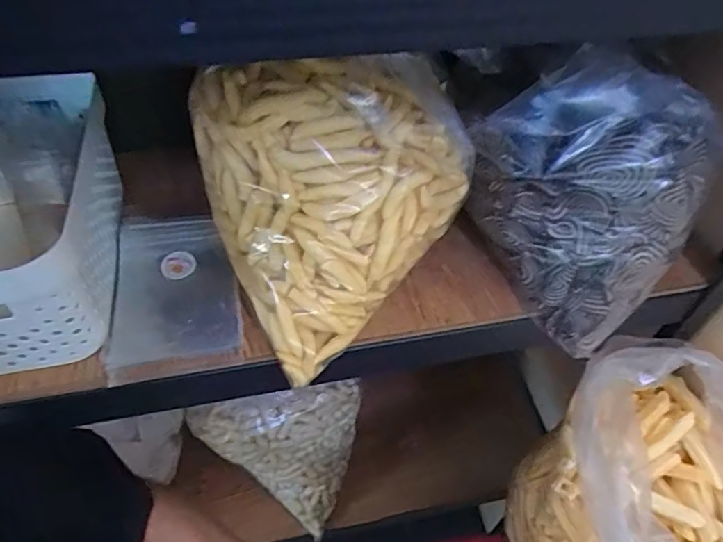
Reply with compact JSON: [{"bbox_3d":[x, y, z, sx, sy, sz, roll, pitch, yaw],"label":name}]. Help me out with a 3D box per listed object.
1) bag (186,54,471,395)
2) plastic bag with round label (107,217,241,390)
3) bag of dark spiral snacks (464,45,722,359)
[{"bbox_3d":[-0.009,-0.067,0.409,0.203,0.161,0.176,-24,54,-21],"label":"bag"},{"bbox_3d":[-0.162,0.016,0.447,0.100,0.017,0.158,-9,50,-10],"label":"plastic bag with round label"},{"bbox_3d":[0.186,-0.052,0.440,0.193,0.233,0.107,12,30,8],"label":"bag of dark spiral snacks"}]

